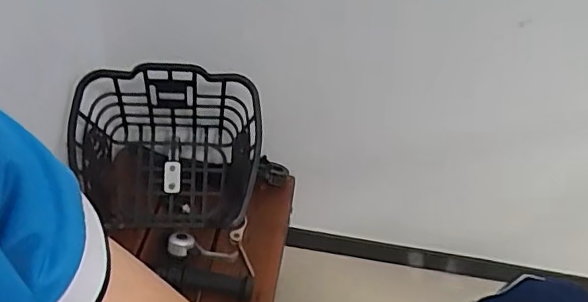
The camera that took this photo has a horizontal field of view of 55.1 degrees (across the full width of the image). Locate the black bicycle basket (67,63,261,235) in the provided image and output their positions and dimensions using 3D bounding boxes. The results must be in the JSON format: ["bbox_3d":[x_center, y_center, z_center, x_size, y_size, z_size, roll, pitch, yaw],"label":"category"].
[{"bbox_3d":[-0.174,0.001,0.799,0.244,0.232,0.188,0,44,-7],"label":"black bicycle basket"}]

